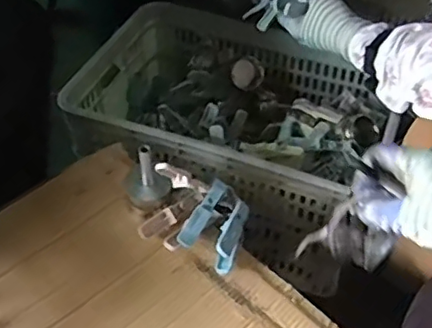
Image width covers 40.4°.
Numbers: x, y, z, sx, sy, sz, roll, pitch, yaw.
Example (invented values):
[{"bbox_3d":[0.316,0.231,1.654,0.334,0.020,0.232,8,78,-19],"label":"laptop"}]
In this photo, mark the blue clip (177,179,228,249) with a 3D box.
[{"bbox_3d":[-0.016,0.065,0.751,0.021,0.025,0.098,25,65,21],"label":"blue clip"}]

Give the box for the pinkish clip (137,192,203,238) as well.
[{"bbox_3d":[-0.057,0.066,0.768,0.097,0.020,0.021,-31,54,-26],"label":"pinkish clip"}]

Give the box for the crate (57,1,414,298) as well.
[{"bbox_3d":[0.014,-0.102,1.047,0.491,0.155,0.354,17,49,15],"label":"crate"}]

